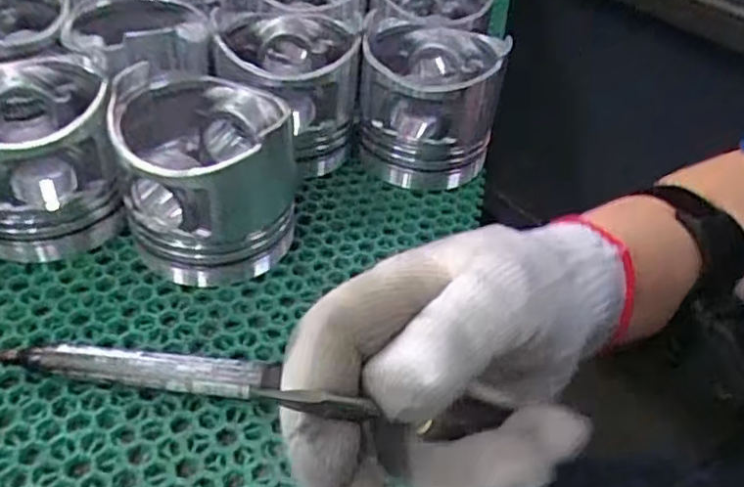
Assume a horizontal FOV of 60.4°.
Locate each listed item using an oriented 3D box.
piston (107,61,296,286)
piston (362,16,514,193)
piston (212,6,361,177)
[{"bbox_3d":[-0.087,-0.037,0.343,0.089,0.085,0.094,-2,43,-8],"label":"piston"},{"bbox_3d":[0.038,-0.095,0.425,0.087,0.086,0.091,13,43,8],"label":"piston"},{"bbox_3d":[-0.054,-0.101,0.422,0.088,0.088,0.093,2,43,-4],"label":"piston"}]

